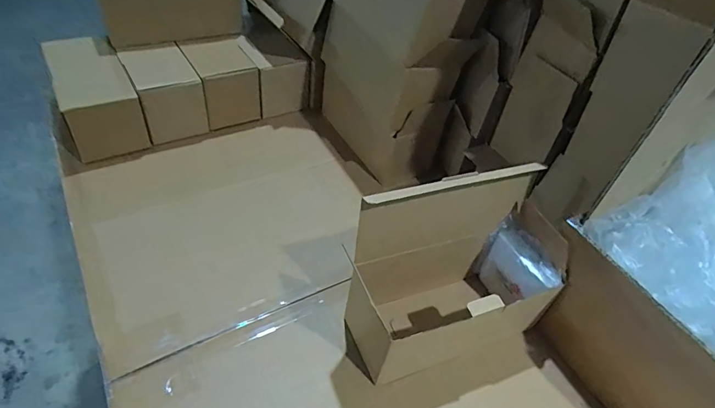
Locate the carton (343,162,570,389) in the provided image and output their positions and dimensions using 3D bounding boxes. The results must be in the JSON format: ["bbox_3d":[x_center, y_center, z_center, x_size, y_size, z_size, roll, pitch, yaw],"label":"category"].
[{"bbox_3d":[0.105,0.073,0.461,0.209,0.189,0.097,-12,47,-20],"label":"carton"}]

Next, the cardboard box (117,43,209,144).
[{"bbox_3d":[-0.312,-0.182,0.701,0.089,0.098,0.131,-21,51,-27],"label":"cardboard box"}]

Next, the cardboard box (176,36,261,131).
[{"bbox_3d":[-0.234,-0.212,0.751,0.096,0.092,0.131,-18,50,-25],"label":"cardboard box"}]

